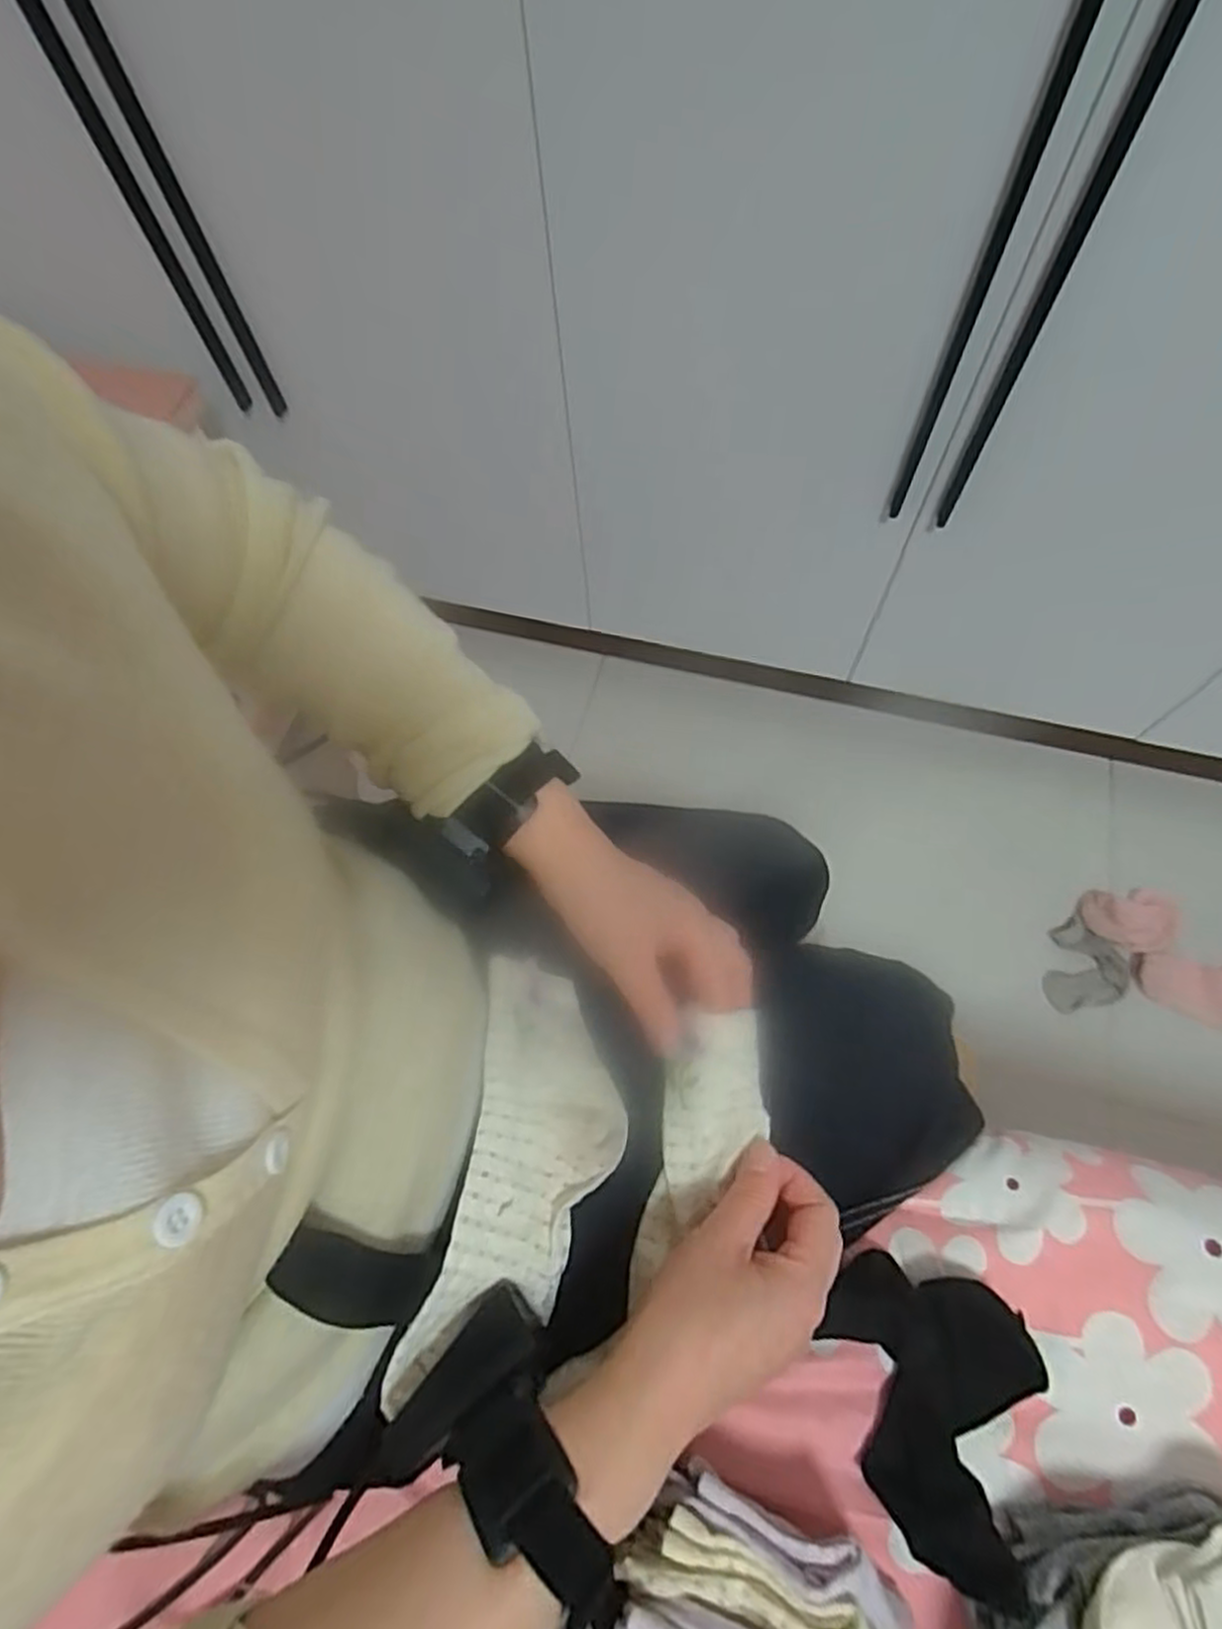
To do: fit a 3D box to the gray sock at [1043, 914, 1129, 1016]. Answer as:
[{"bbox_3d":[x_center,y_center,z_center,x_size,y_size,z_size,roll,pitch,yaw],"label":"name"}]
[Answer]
[{"bbox_3d":[0.617,0.203,0.935,0.091,0.026,0.125,19,68,11],"label":"gray sock"}]

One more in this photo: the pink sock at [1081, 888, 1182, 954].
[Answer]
[{"bbox_3d":[0.692,0.137,0.952,0.130,0.030,0.082,-5,65,1],"label":"pink sock"}]

